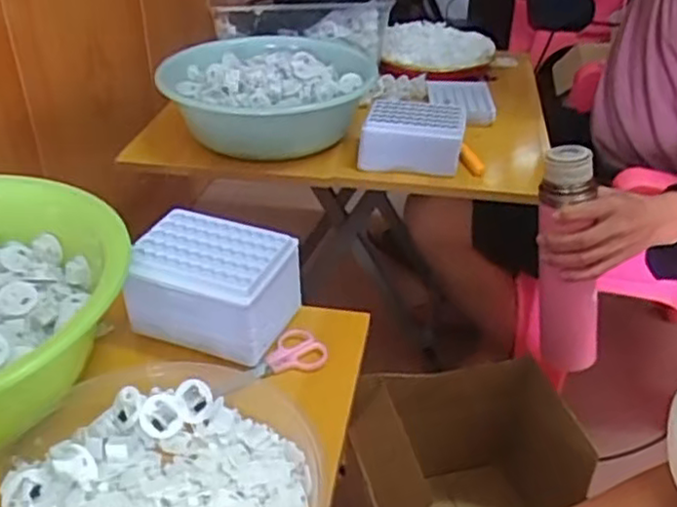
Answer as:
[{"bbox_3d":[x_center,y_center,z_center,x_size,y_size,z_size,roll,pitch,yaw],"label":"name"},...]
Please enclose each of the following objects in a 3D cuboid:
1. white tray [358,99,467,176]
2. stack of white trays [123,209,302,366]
[{"bbox_3d":[0.102,-0.161,0.908,0.129,0.056,0.134,7,34,9],"label":"white tray"},{"bbox_3d":[-0.109,0.026,0.603,0.132,0.074,0.097,9,34,11],"label":"stack of white trays"}]

